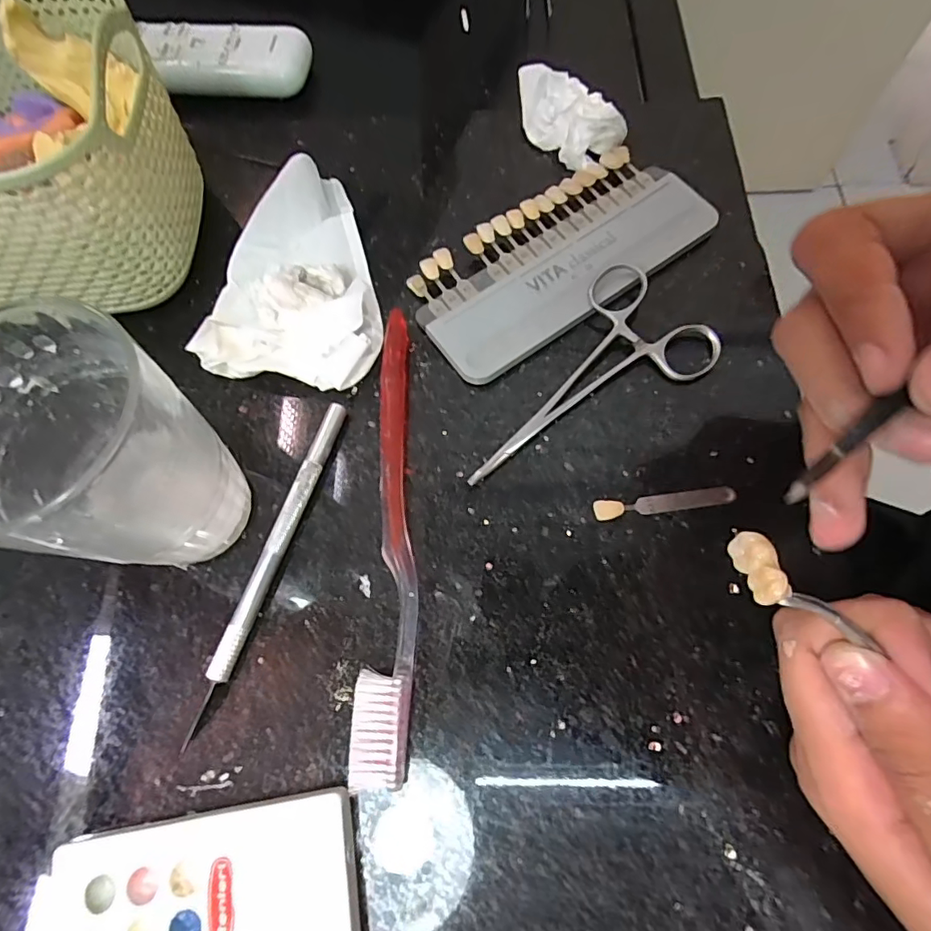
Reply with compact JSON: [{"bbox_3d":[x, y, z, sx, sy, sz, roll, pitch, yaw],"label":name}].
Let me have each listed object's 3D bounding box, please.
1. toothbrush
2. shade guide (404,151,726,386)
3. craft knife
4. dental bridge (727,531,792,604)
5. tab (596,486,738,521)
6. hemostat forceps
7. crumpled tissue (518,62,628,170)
[{"bbox_3d":[-0.028,0.020,0.211,0.019,0.012,0.186,0,69,2],"label":"toothbrush"},{"bbox_3d":[0.044,-0.099,0.252,0.146,0.009,0.067,-34,72,-11],"label":"shade guide"},{"bbox_3d":[-0.075,0.035,0.209,0.009,0.009,0.131,17,71,8],"label":"craft knife"},{"bbox_3d":[0.075,0.026,0.135,0.007,0.010,0.018,-7,69,-1],"label":"dental bridge"},{"bbox_3d":[0.079,0.015,0.211,0.056,0.004,0.008,-7,69,-1],"label":"tab"},{"bbox_3d":[0.045,-0.046,0.232,0.122,0.010,0.062,-25,70,-7],"label":"hemostat forceps"},{"bbox_3d":[0.050,-0.180,0.271,0.031,0.023,0.061,-43,74,-13],"label":"crumpled tissue"}]

